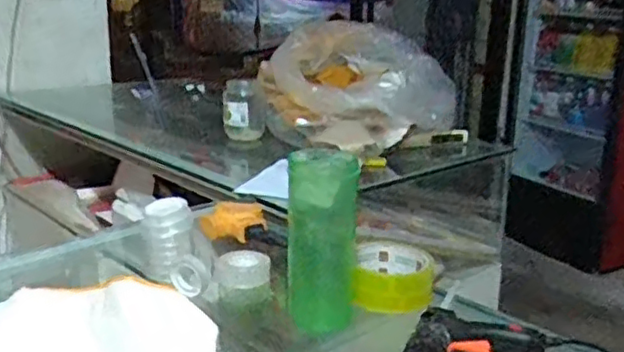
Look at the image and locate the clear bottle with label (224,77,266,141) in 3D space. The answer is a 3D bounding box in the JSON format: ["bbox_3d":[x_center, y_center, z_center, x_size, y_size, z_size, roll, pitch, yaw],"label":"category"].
[{"bbox_3d":[-0.131,-0.125,1.280,0.081,0.108,0.075,1,17,-6],"label":"clear bottle with label"}]

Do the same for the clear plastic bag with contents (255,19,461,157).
[{"bbox_3d":[0.089,-0.178,1.295,0.318,0.184,0.306,-8,19,-31],"label":"clear plastic bag with contents"}]

